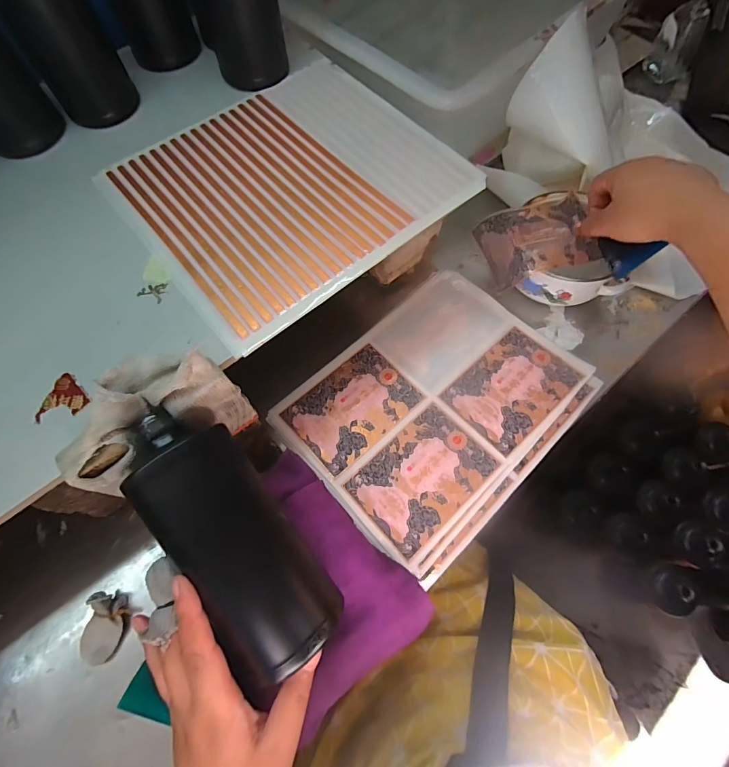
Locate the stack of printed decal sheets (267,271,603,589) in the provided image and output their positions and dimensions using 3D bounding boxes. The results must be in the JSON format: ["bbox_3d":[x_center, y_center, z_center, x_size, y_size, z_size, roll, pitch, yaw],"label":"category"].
[{"bbox_3d":[0.077,0.017,0.424,0.297,0.019,0.237,-42,73,-14],"label":"stack of printed decal sheets"}]

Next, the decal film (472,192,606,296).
[{"bbox_3d":[0.199,-0.167,0.439,0.108,0.047,0.099,-10,69,-2],"label":"decal film"}]

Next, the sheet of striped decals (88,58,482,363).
[{"bbox_3d":[-0.076,-0.208,0.385,0.298,0.006,0.266,-38,72,-12],"label":"sheet of striped decals"}]

